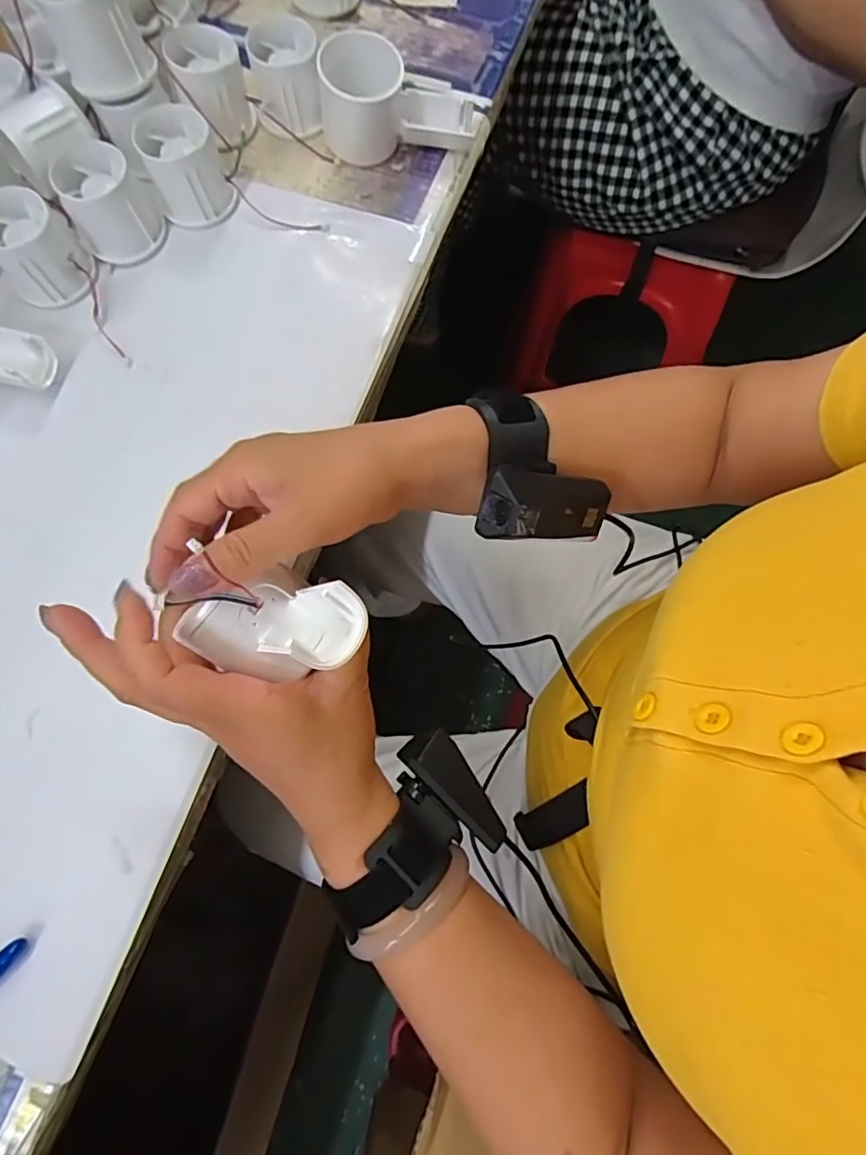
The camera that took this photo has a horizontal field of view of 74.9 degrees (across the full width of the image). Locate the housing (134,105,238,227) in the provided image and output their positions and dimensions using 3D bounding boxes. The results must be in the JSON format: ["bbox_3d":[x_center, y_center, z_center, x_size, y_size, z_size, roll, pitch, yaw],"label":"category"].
[{"bbox_3d":[-0.177,-0.294,0.405,0.053,0.048,0.056,-23,76,-6],"label":"housing"}]

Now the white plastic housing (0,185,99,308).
[{"bbox_3d":[-0.276,-0.229,0.394,0.059,0.049,0.060,0,75,0],"label":"white plastic housing"}]

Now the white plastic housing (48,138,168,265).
[{"bbox_3d":[-0.228,-0.266,0.400,0.058,0.045,0.059,0,75,0],"label":"white plastic housing"}]

